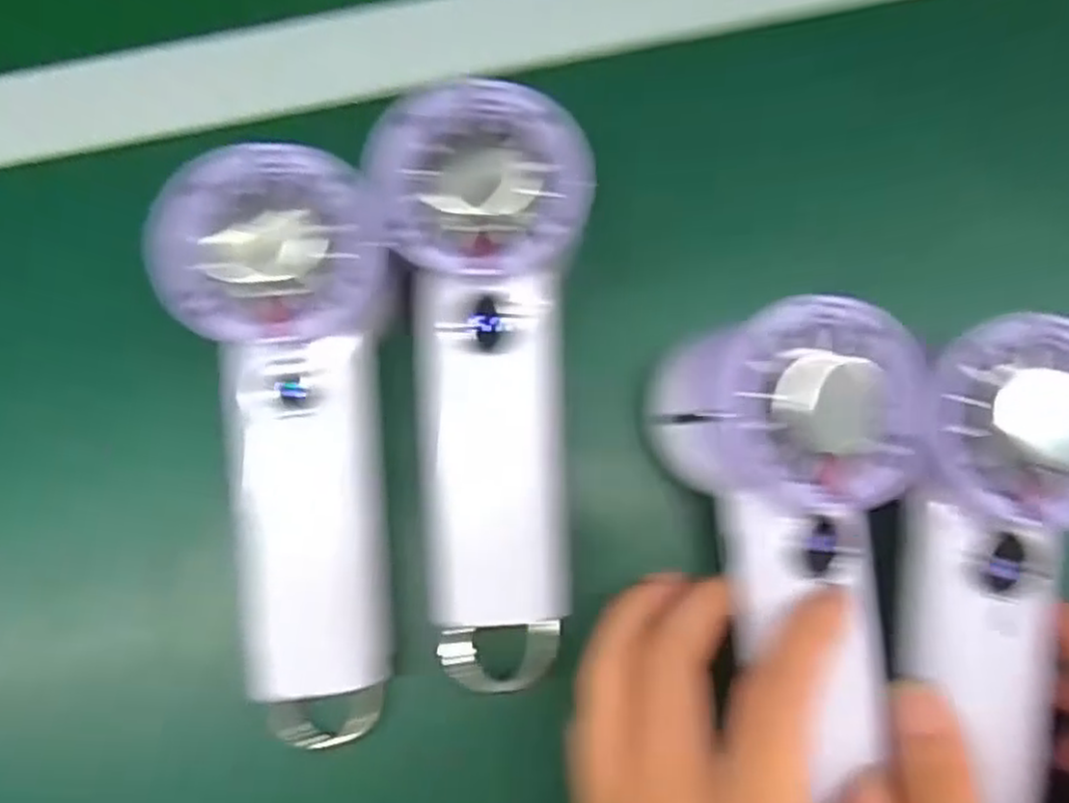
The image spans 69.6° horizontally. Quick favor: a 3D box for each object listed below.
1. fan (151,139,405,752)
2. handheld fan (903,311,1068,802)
[{"bbox_3d":[-0.078,0.016,0.260,0.068,0.032,0.196,-5,96,-1],"label":"fan"},{"bbox_3d":[0.147,0.051,0.242,0.060,0.031,0.151,5,95,1],"label":"handheld fan"}]

